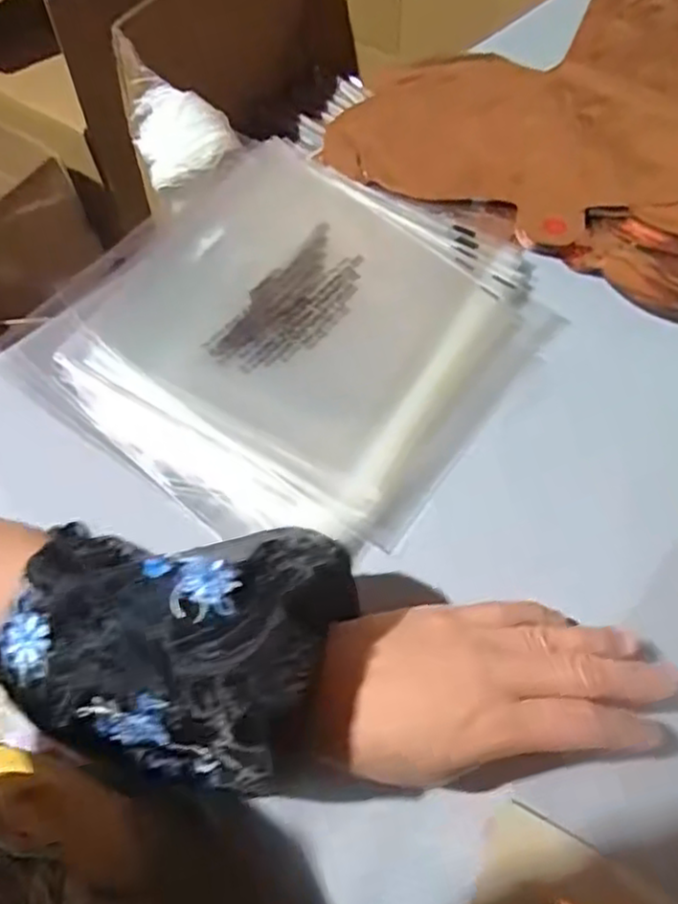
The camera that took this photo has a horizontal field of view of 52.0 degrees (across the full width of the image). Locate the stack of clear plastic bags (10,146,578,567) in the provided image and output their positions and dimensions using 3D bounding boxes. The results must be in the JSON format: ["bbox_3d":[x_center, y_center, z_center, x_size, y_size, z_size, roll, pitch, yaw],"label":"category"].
[{"bbox_3d":[-0.026,-0.082,0.443,0.266,0.022,0.259,34,66,18],"label":"stack of clear plastic bags"}]

